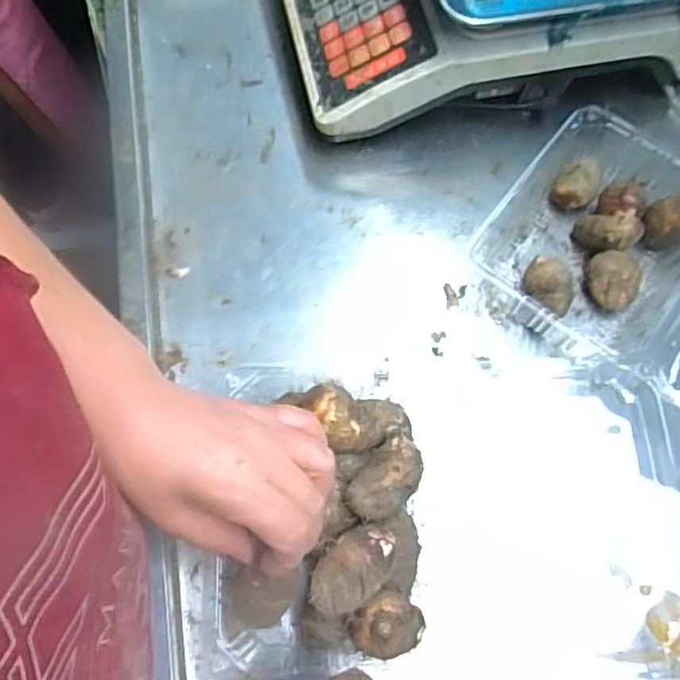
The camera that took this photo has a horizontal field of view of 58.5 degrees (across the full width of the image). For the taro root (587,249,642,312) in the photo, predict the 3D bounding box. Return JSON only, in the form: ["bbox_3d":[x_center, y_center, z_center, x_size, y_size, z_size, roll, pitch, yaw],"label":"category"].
[{"bbox_3d":[0.199,-0.043,0.445,0.035,0.029,0.040,-35,73,-15],"label":"taro root"}]

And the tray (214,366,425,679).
[{"bbox_3d":[-0.012,0.103,0.353,0.113,0.066,0.162,1,68,-2],"label":"tray"}]

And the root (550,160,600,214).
[{"bbox_3d":[0.185,-0.119,0.473,0.030,0.030,0.036,35,71,12],"label":"root"}]

